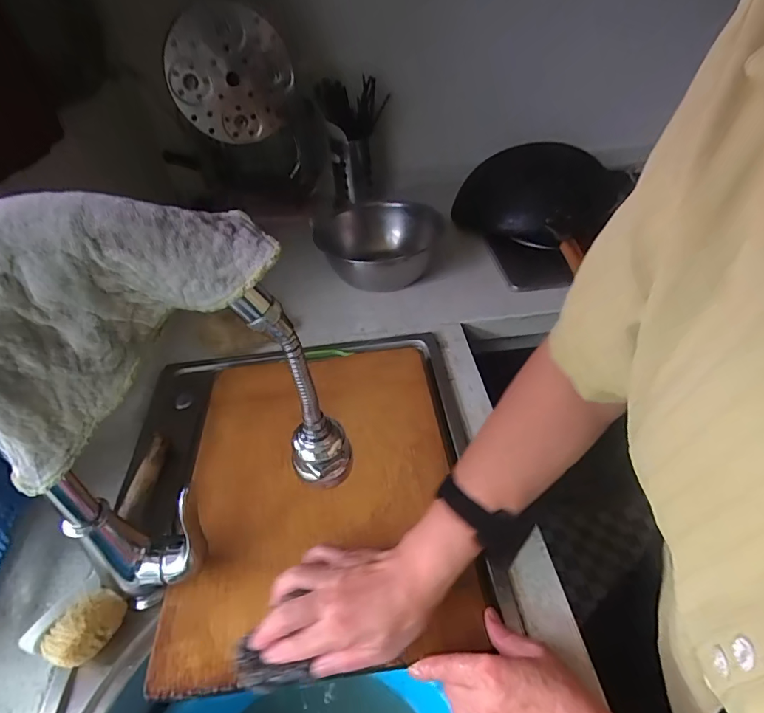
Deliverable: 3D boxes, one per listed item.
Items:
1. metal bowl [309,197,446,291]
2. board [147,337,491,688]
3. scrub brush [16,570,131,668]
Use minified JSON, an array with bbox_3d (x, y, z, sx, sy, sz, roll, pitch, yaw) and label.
[{"bbox_3d":[0.000,-0.196,0.824,0.196,0.093,0.220,-22,45,-18],"label":"metal bowl"},{"bbox_3d":[-0.072,0.130,0.525,0.294,0.022,0.396,-7,42,-2],"label":"board"},{"bbox_3d":[-0.268,0.242,0.406,0.043,0.063,0.064,15,46,20],"label":"scrub brush"}]

